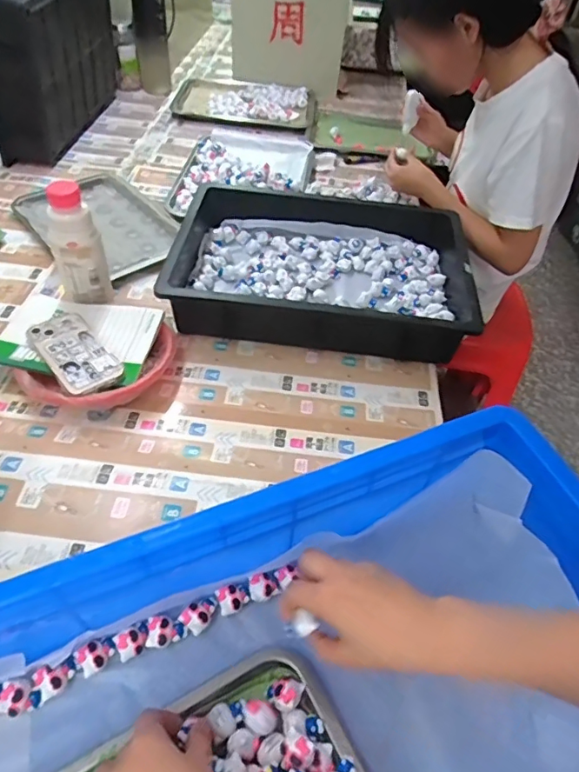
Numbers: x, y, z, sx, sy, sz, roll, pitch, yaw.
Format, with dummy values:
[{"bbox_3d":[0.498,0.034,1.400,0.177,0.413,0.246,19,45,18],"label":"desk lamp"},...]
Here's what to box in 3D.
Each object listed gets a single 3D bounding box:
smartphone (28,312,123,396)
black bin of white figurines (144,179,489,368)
[{"bbox_3d":[-0.284,-0.048,0.675,0.077,0.012,0.157,-33,59,-28],"label":"smartphone"},{"bbox_3d":[0.052,-0.193,0.818,0.446,0.078,0.309,7,49,1],"label":"black bin of white figurines"}]

